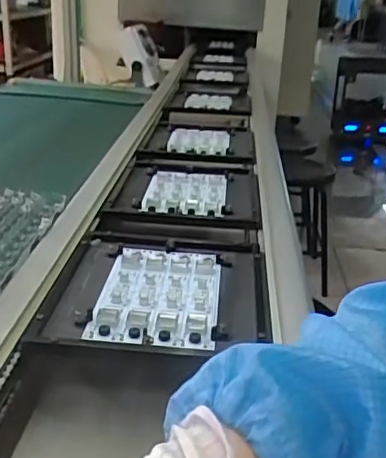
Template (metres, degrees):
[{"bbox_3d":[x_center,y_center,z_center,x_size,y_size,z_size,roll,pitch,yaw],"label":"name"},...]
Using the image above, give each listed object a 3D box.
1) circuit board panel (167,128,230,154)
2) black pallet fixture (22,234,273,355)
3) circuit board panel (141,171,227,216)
[{"bbox_3d":[0.016,-0.199,1.301,0.127,0.012,0.226,8,21,1],"label":"circuit board panel"},{"bbox_3d":[-0.032,0.064,0.660,0.227,0.017,0.249,2,22,3],"label":"black pallet fixture"},{"bbox_3d":[-0.010,-0.066,0.974,0.130,0.022,0.216,3,22,3],"label":"circuit board panel"}]

